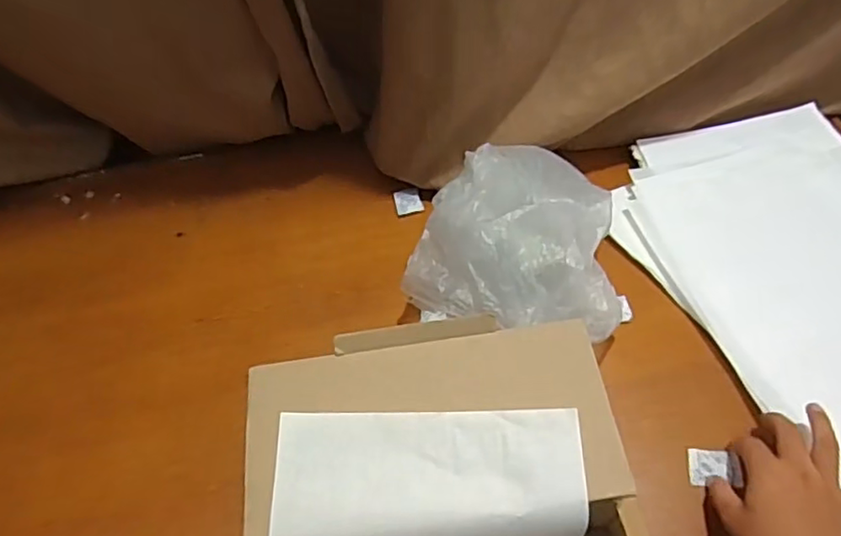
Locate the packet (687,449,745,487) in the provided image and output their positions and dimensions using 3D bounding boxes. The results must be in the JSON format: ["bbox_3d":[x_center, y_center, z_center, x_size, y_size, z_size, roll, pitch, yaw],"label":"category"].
[{"bbox_3d":[0.242,0.166,0.521,0.035,0.008,0.028,5,59,8],"label":"packet"}]

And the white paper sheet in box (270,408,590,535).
[{"bbox_3d":[0.008,0.217,0.440,0.209,0.096,0.207,-1,59,4],"label":"white paper sheet in box"}]

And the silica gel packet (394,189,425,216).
[{"bbox_3d":[-0.013,-0.073,0.698,0.029,0.004,0.034,-13,59,-3],"label":"silica gel packet"}]

